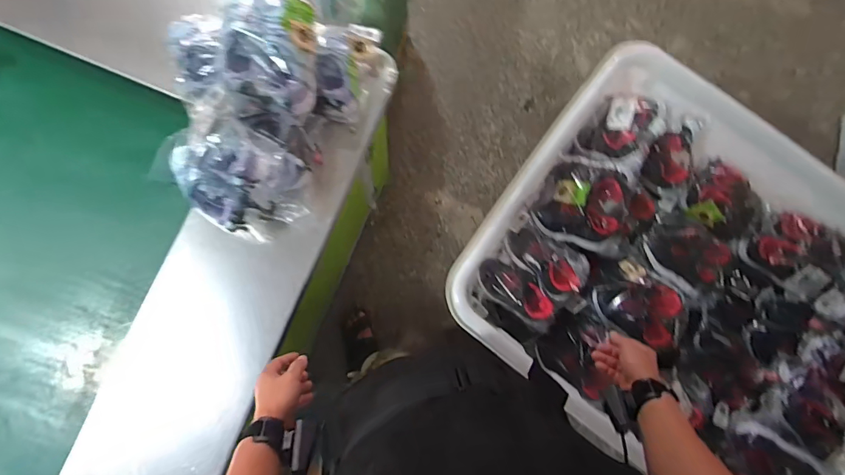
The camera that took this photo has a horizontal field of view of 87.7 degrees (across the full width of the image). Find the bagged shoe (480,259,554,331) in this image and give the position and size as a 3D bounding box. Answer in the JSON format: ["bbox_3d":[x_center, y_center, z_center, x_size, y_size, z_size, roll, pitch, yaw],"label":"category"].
[{"bbox_3d":[0.217,0.131,0.995,0.212,0.092,0.087,36,82,1],"label":"bagged shoe"}]

